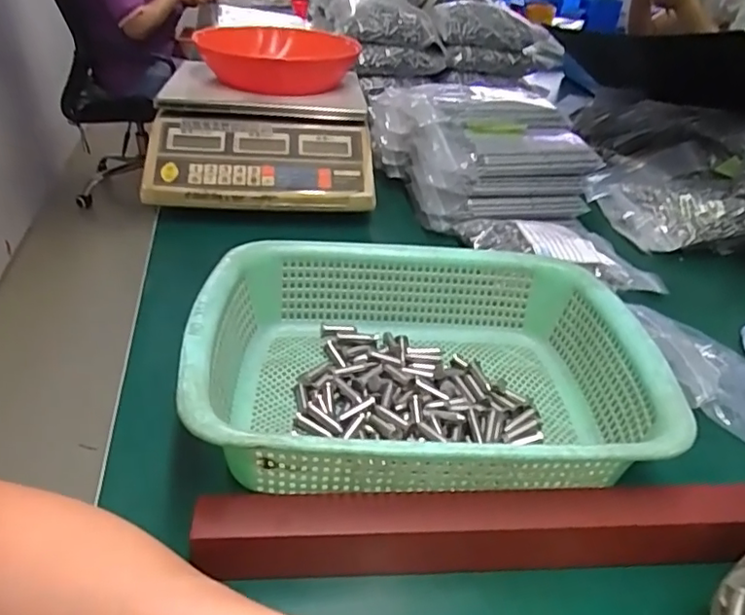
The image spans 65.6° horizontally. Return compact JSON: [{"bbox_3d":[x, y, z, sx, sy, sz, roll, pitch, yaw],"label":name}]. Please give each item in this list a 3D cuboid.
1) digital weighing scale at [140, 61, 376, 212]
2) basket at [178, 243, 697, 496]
[{"bbox_3d":[-0.133,-0.215,0.713,0.251,0.097,0.237,-2,35,-6],"label":"digital weighing scale"},{"bbox_3d":[0.034,0.038,0.401,0.286,0.089,0.218,0,35,-3],"label":"basket"}]

